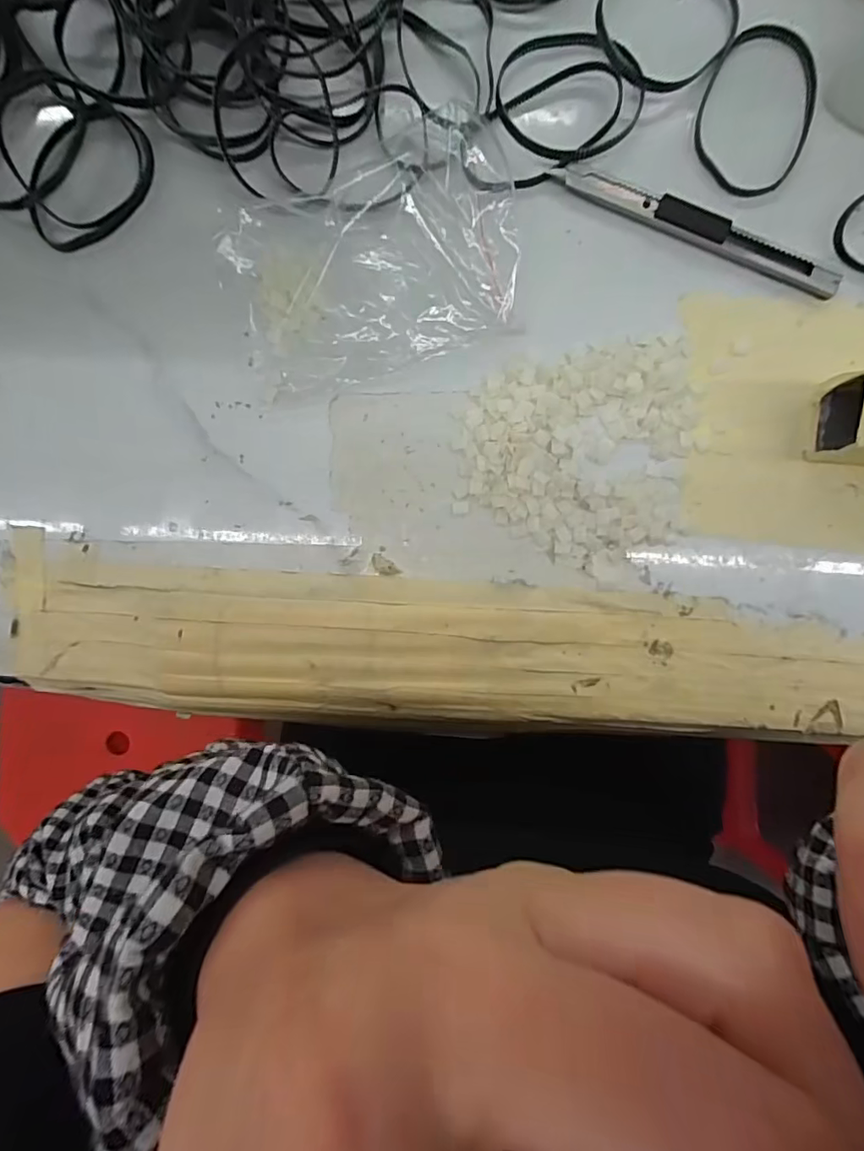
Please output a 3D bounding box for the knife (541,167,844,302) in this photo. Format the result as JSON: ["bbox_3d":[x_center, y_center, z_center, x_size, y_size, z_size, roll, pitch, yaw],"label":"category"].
[{"bbox_3d":[0.116,-0.152,0.231,0.130,0.007,0.014,21,96,1],"label":"knife"}]

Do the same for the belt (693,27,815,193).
[{"bbox_3d":[0.141,-0.200,0.229,0.049,0.005,0.069,17,95,2],"label":"belt"}]

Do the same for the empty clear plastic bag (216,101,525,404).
[{"bbox_3d":[-0.027,-0.145,0.233,0.129,0.017,0.105,-15,94,4],"label":"empty clear plastic bag"}]

